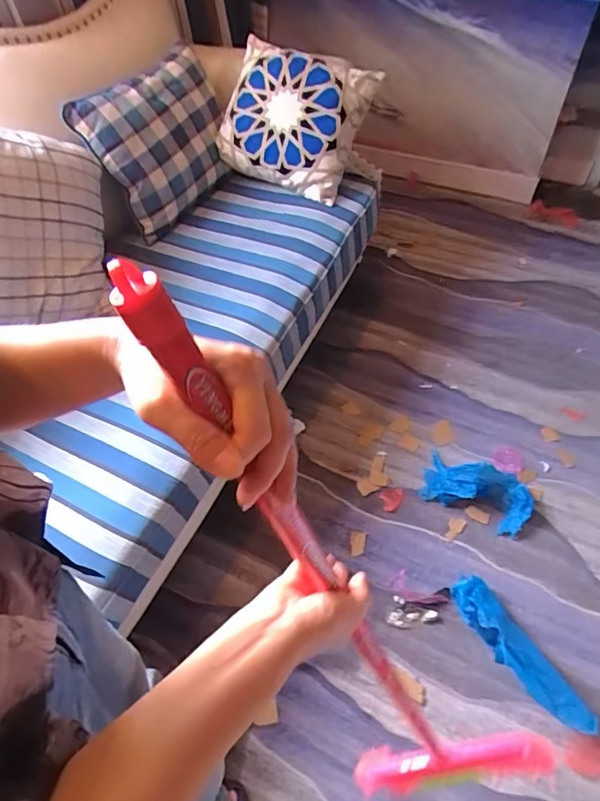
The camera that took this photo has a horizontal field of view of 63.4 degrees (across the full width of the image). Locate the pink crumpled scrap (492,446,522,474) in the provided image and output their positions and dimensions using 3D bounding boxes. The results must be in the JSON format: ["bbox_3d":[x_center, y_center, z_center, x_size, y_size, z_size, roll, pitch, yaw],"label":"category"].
[{"bbox_3d":[0.586,0.167,1.375,0.088,0.007,0.083,17,59,-5],"label":"pink crumpled scrap"}]

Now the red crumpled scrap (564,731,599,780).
[{"bbox_3d":[0.596,0.722,0.987,0.099,0.040,0.072,-11,56,-4],"label":"red crumpled scrap"}]

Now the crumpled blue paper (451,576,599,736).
[{"bbox_3d":[0.470,0.548,1.057,0.091,0.132,0.350,-28,59,-15],"label":"crumpled blue paper"}]

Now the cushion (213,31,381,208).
[{"bbox_3d":[-0.011,-0.829,1.433,0.384,0.376,0.179,24,18,5],"label":"cushion"}]

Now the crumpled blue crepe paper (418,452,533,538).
[{"bbox_3d":[0.475,0.238,1.291,0.279,0.078,0.168,14,58,13],"label":"crumpled blue crepe paper"}]

